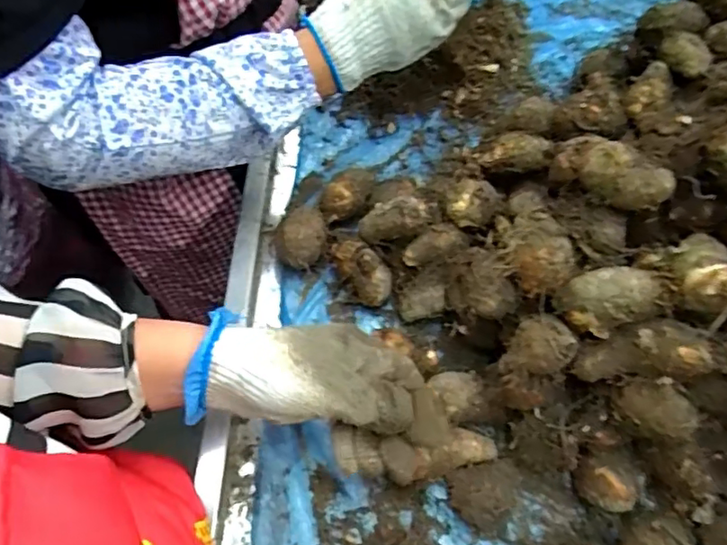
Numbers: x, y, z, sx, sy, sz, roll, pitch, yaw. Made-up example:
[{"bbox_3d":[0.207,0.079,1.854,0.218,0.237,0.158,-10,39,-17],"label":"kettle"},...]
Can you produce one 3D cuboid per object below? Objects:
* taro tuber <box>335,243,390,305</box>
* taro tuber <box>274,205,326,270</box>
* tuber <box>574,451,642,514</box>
[{"bbox_3d":[-0.001,-0.003,0.498,0.035,0.034,0.061,-31,69,-15],"label":"taro tuber"},{"bbox_3d":[-0.056,-0.028,0.514,0.046,0.043,0.055,-7,64,-5],"label":"taro tuber"},{"bbox_3d":[0.177,0.157,0.428,0.038,0.039,0.041,1,64,-1],"label":"tuber"}]

